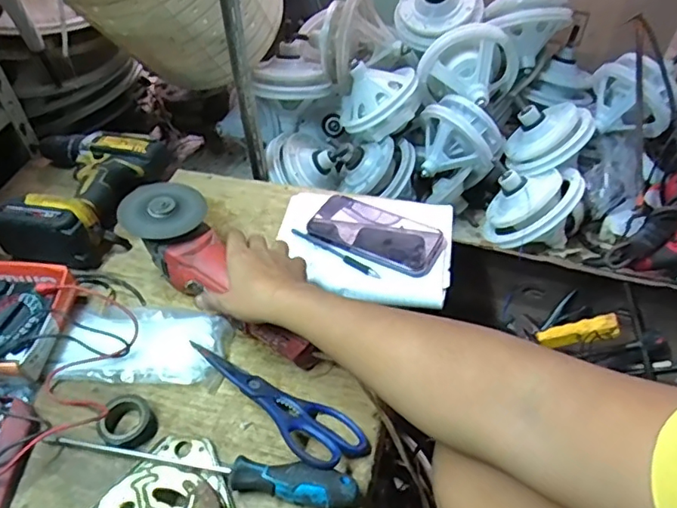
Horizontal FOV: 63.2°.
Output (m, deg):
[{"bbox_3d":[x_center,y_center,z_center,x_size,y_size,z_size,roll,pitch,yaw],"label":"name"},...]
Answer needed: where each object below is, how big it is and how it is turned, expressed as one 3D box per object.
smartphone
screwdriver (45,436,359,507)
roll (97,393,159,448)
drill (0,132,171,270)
[{"bbox_3d":[0.048,-0.031,0.696,0.167,0.014,0.083,24,53,22],"label":"smartphone"},{"bbox_3d":[-0.125,0.187,0.510,0.291,0.032,0.035,10,49,11],"label":"screwdriver"},{"bbox_3d":[-0.208,0.163,0.539,0.049,0.019,0.047,-1,48,1],"label":"roll"},{"bbox_3d":[-0.362,-0.087,0.736,0.197,0.072,0.220,7,48,8],"label":"drill"}]

